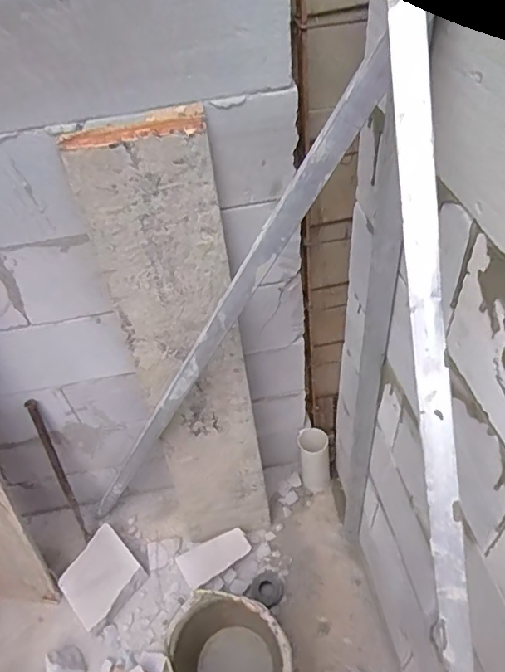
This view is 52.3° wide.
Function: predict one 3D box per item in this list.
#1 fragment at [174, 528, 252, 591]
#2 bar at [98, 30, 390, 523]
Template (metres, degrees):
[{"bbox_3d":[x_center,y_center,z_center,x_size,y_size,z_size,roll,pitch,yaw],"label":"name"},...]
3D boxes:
[{"bbox_3d":[-0.106,0.628,1.463,0.201,0.031,0.093,-27,71,-15],"label":"fragment"},{"bbox_3d":[-0.120,0.066,0.987,0.044,1.283,0.054,18,45,-18],"label":"bar"}]

